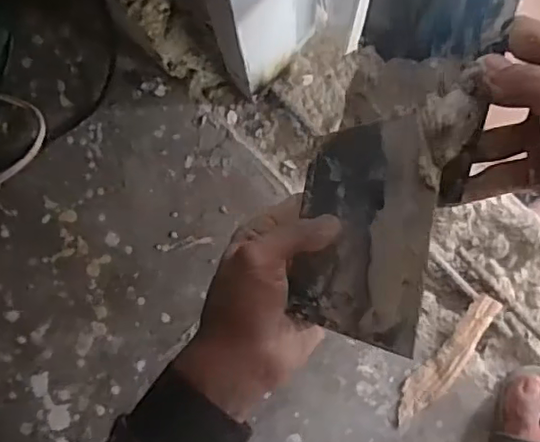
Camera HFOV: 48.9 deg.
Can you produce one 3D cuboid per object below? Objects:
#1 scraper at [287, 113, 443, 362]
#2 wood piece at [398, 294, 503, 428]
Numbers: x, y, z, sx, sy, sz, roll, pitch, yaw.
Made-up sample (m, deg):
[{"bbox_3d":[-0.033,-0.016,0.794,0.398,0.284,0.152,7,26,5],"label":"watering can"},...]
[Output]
[{"bbox_3d":[0.057,0.004,0.370,0.095,0.005,0.137,2,76,42],"label":"scraper"},{"bbox_3d":[0.169,0.134,0.567,0.033,0.017,0.144,40,90,6],"label":"wood piece"}]

